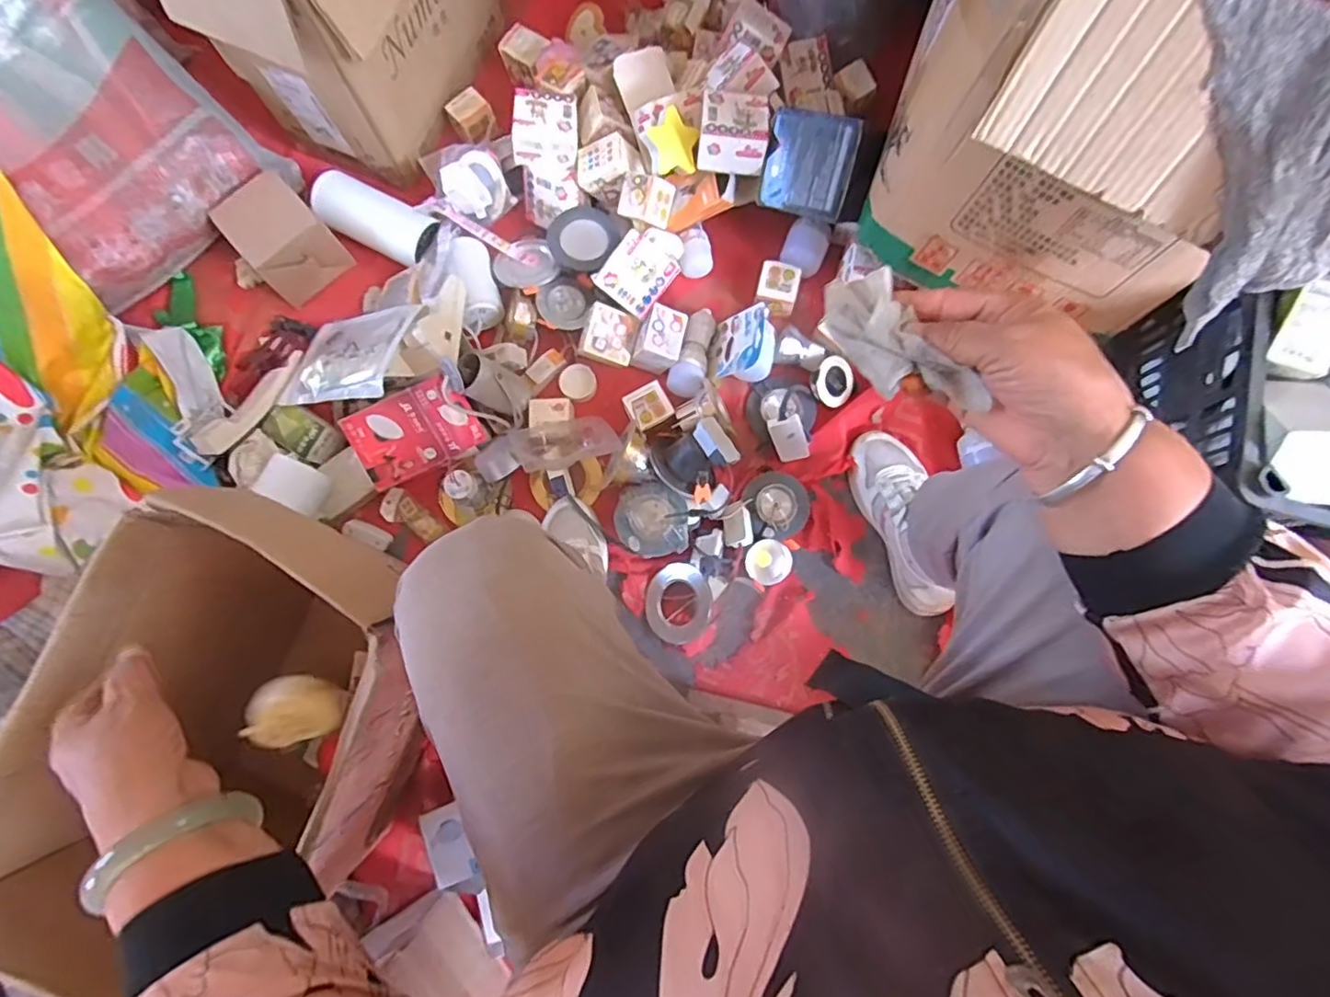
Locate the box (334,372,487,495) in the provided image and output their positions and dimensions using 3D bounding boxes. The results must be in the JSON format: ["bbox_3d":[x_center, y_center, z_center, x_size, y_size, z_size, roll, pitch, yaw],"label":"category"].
[{"bbox_3d":[-0.326,-0.087,0.805,0.155,0.028,0.103,-26,111,-4],"label":"box"}]

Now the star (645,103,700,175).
[{"bbox_3d":[0.011,-0.458,0.797,0.064,0.016,0.074,-16,108,-11],"label":"star"}]

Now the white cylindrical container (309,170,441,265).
[{"bbox_3d":[-0.405,-0.395,0.882,0.181,0.062,0.076,26,81,6],"label":"white cylindrical container"}]

